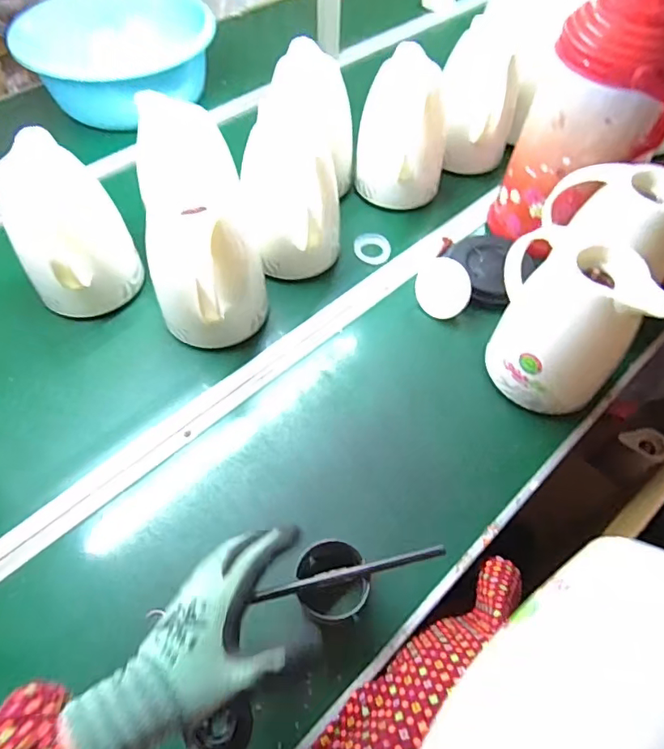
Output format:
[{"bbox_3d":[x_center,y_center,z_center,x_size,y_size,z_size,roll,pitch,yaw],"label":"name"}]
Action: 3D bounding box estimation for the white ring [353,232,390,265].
[{"bbox_3d":[0.070,-0.217,0.866,0.062,0.016,0.066,0,57,-1],"label":"white ring"}]

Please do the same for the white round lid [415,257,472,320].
[{"bbox_3d":[0.173,-0.135,0.784,0.083,0.017,0.096,3,87,24],"label":"white round lid"}]

